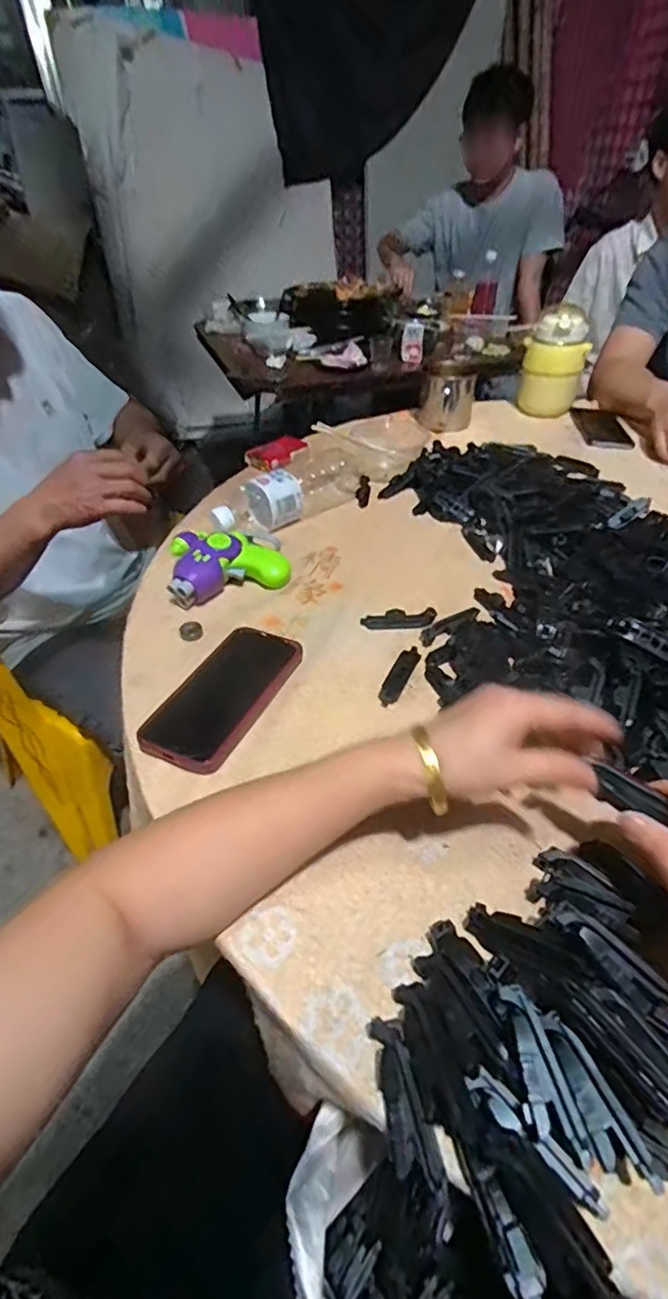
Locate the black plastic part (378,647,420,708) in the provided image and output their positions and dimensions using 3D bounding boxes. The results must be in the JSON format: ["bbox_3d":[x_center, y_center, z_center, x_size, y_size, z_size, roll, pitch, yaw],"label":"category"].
[{"bbox_3d":[0.061,0.024,0.518,0.017,0.012,0.070,18,47,21],"label":"black plastic part"}]

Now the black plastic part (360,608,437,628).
[{"bbox_3d":[0.067,-0.030,0.578,0.076,0.013,0.022,-2,43,1],"label":"black plastic part"}]

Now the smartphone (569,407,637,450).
[{"bbox_3d":[0.457,-0.382,0.962,0.074,0.006,0.182,2,43,5],"label":"smartphone"}]

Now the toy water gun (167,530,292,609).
[{"bbox_3d":[-0.123,-0.101,0.634,0.134,0.051,0.088,-17,45,-15],"label":"toy water gun"}]

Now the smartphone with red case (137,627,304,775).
[{"bbox_3d":[-0.096,0.035,0.497,0.077,0.018,0.164,18,47,21],"label":"smartphone with red case"}]

